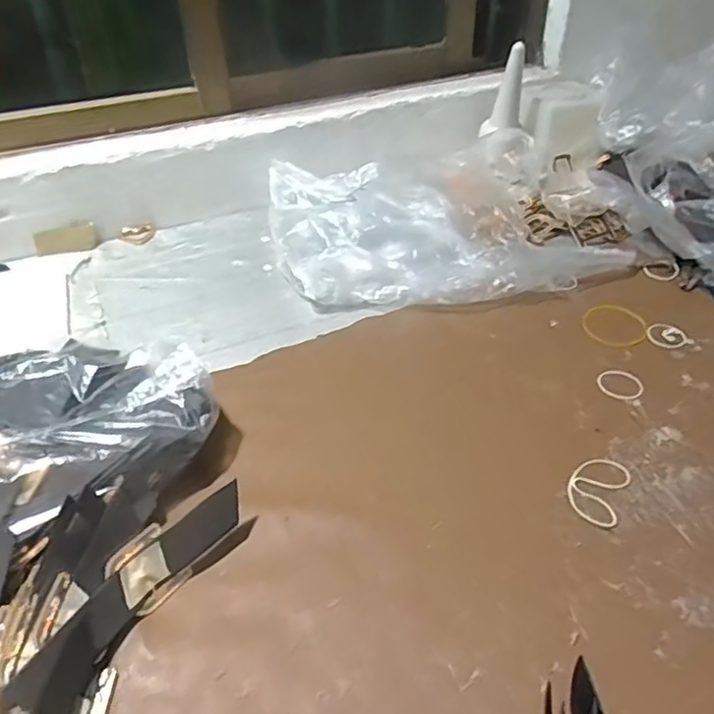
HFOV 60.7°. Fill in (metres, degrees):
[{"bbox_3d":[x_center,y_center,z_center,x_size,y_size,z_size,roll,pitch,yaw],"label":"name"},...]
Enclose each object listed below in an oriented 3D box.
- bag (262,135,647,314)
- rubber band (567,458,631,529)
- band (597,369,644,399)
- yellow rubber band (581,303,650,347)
[{"bbox_3d":[0.103,-0.180,0.791,0.402,0.077,0.309,-10,41,-10],"label":"bag"},{"bbox_3d":[0.196,0.107,0.498,0.043,0.004,0.072,21,45,24],"label":"rubber band"},{"bbox_3d":[0.255,0.026,0.593,0.040,0.008,0.045,-16,43,-12],"label":"band"},{"bbox_3d":[0.284,-0.036,0.670,0.071,0.006,0.073,-12,42,-9],"label":"yellow rubber band"}]

